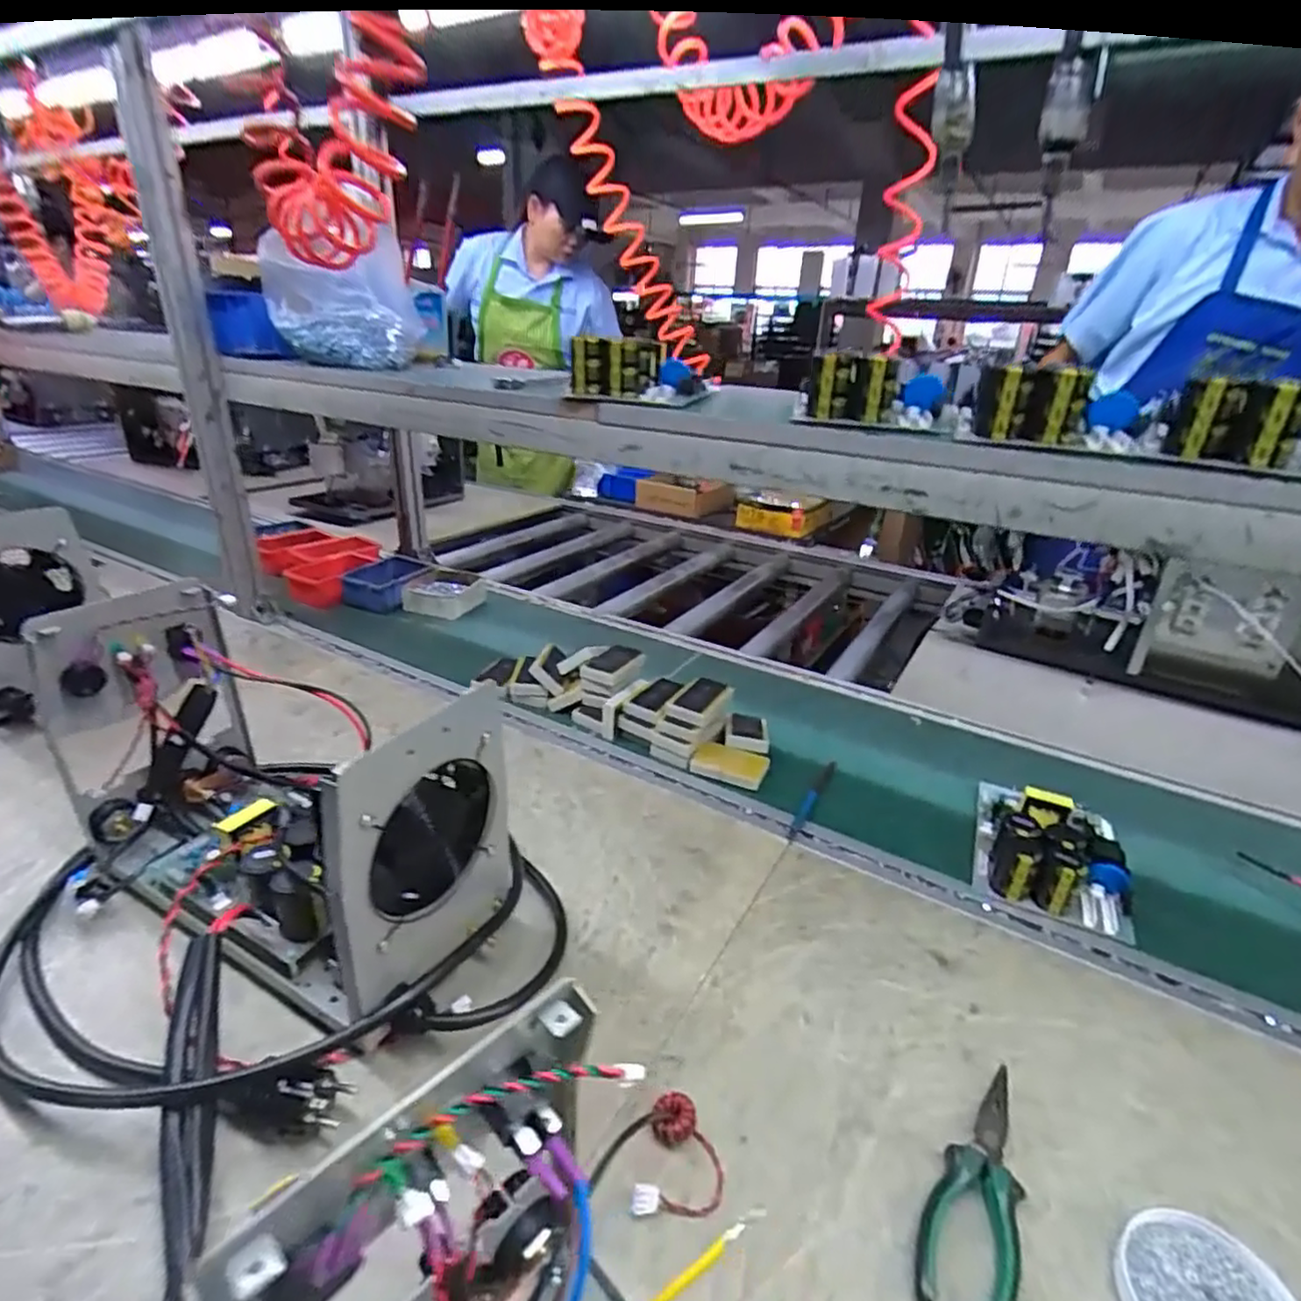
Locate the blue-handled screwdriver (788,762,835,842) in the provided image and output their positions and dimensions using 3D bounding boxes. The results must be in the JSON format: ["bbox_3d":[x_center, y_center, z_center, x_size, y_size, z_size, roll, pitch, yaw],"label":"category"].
[{"bbox_3d":[0.178,0.164,0.752,0.013,0.009,0.143,17,30,28],"label":"blue-handled screwdriver"}]

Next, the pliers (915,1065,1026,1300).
[{"bbox_3d":[0.205,0.326,0.414,0.050,0.022,0.155,19,31,32],"label":"pliers"}]

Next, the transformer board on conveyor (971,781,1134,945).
[{"bbox_3d":[0.400,0.186,0.677,0.131,0.057,0.176,13,28,21],"label":"transformer board on conveyor"}]

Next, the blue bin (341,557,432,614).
[{"bbox_3d":[-0.466,-0.111,1.207,0.097,0.061,0.140,10,27,16],"label":"blue bin"}]

